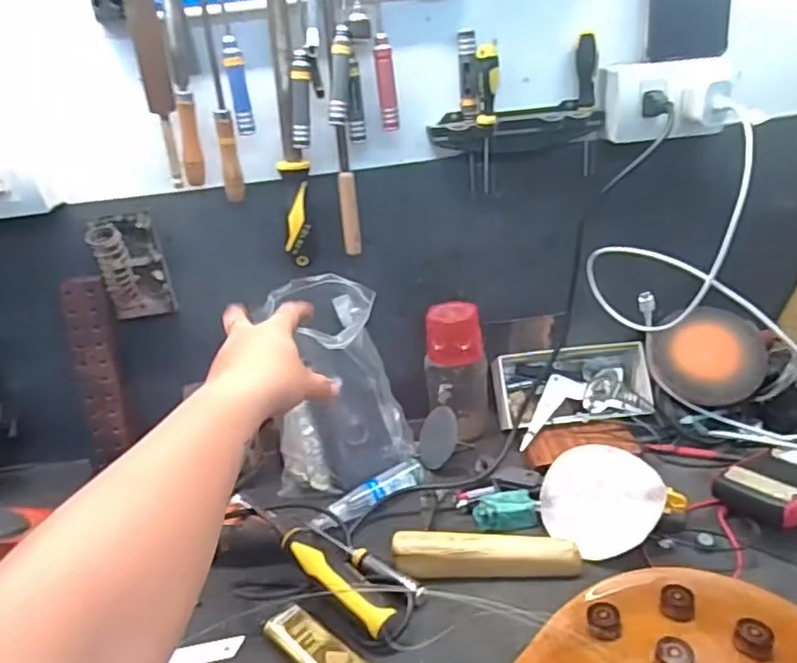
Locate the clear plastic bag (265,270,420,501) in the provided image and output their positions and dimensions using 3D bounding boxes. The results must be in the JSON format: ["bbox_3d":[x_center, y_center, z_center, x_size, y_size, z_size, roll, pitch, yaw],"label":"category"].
[{"bbox_3d":[-0.073,0.060,0.691,0.139,0.235,0.130,-1,13,10],"label":"clear plastic bag"}]

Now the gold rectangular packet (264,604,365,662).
[{"bbox_3d":[-0.064,0.263,0.503,0.112,0.010,0.036,17,34,39],"label":"gold rectangular packet"}]

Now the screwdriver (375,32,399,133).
[{"bbox_3d":[-0.012,-0.251,0.628,0.018,0.090,0.014,-6,25,0],"label":"screwdriver"}]

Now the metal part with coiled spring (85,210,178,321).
[{"bbox_3d":[-0.288,-0.066,0.675,0.066,0.112,0.052,-17,27,-21],"label":"metal part with coiled spring"}]

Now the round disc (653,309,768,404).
[{"bbox_3d":[0.365,0.030,0.731,0.120,0.111,0.023,-3,-9,21],"label":"round disc"}]

